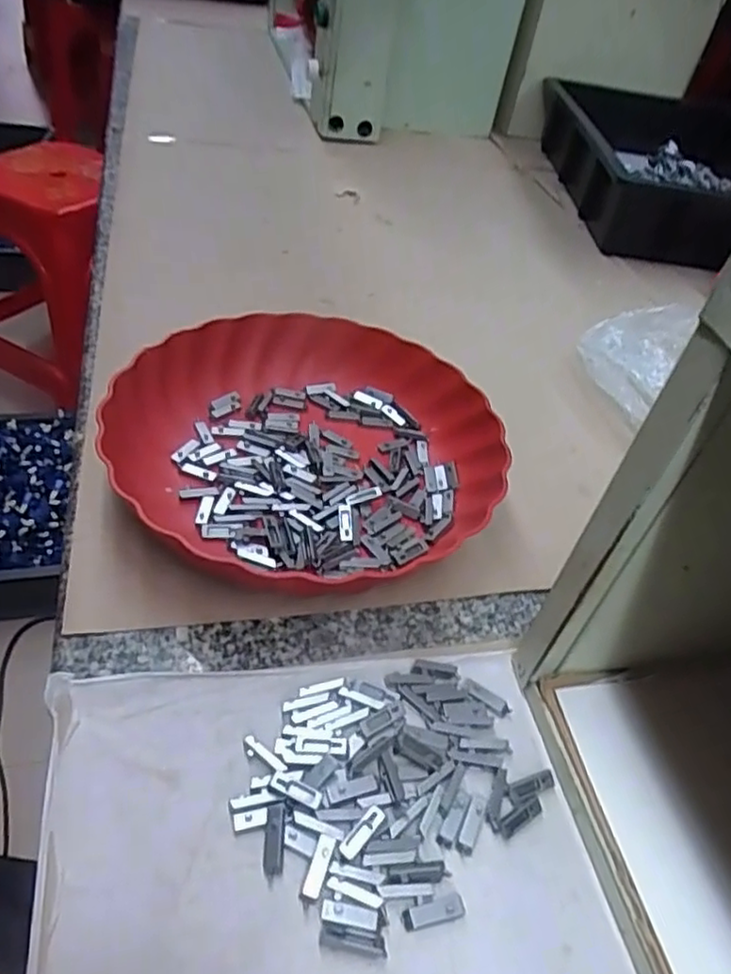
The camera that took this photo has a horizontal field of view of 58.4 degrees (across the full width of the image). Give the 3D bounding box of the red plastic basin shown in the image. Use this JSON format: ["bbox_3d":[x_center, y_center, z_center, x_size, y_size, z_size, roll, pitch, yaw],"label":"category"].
[{"bbox_3d":[-0.033,-0.029,0.425,0.237,0.052,0.231,6,44,-6],"label":"red plastic basin"}]

